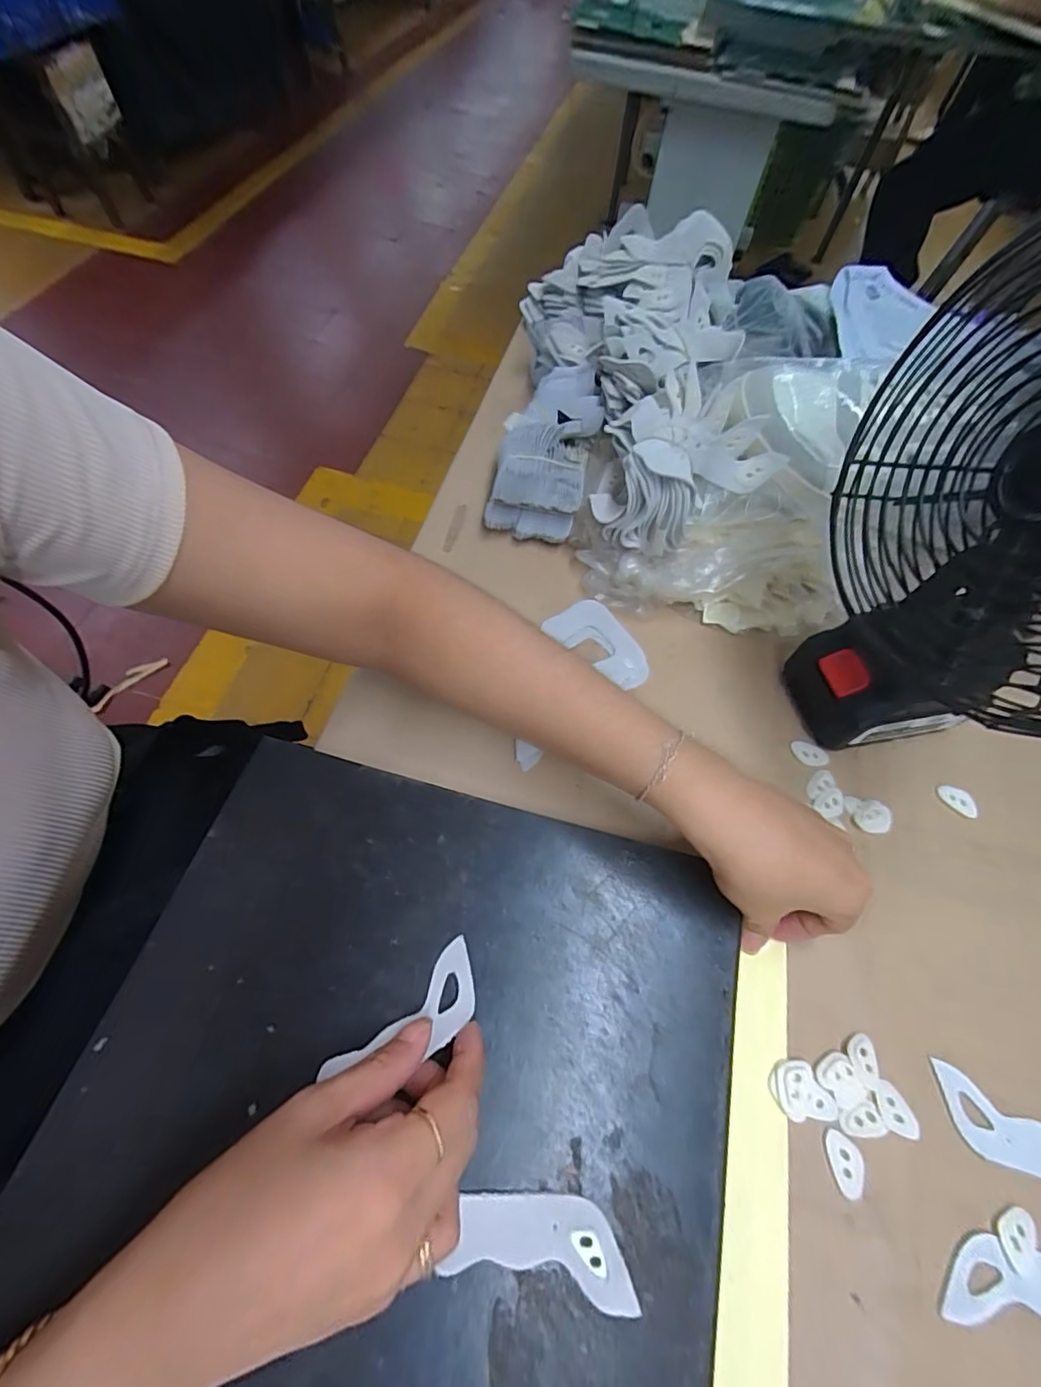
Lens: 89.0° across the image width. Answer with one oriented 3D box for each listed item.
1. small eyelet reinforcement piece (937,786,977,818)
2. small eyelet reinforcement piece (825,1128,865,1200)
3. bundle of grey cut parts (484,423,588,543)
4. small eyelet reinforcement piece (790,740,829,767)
[{"bbox_3d":[0.303,0.074,0.367,0.027,0.004,0.015,35,65,15],"label":"small eyelet reinforcement piece"},{"bbox_3d":[0.165,0.236,0.266,0.016,0.004,0.026,-10,62,-9],"label":"small eyelet reinforcement piece"},{"bbox_3d":[0.015,-0.181,0.449,0.074,0.066,0.094,9,61,1],"label":"bundle of grey cut parts"},{"bbox_3d":[0.206,0.043,0.379,0.026,0.004,0.015,28,77,12],"label":"small eyelet reinforcement piece"}]

